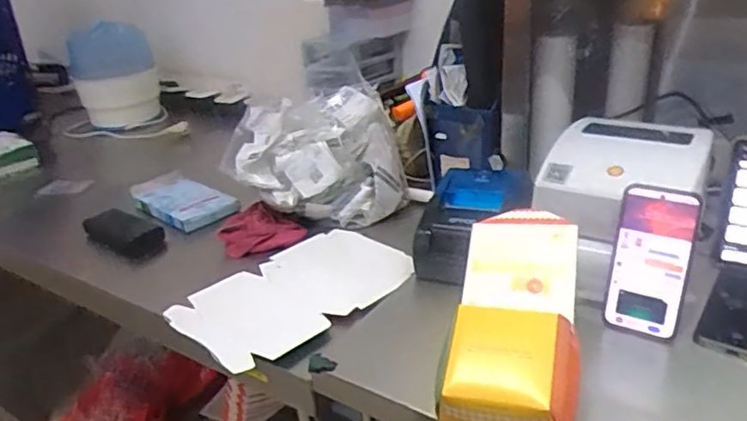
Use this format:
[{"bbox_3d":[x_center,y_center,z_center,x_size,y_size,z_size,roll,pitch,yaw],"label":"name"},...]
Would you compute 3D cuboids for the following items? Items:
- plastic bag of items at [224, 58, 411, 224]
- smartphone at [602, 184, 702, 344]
[{"bbox_3d":[-0.106,-0.119,1.045,0.283,0.240,0.201,-11,26,-14],"label":"plastic bag of items"},{"bbox_3d":[0.304,0.058,0.667,0.080,0.167,0.010,12,17,29],"label":"smartphone"}]

